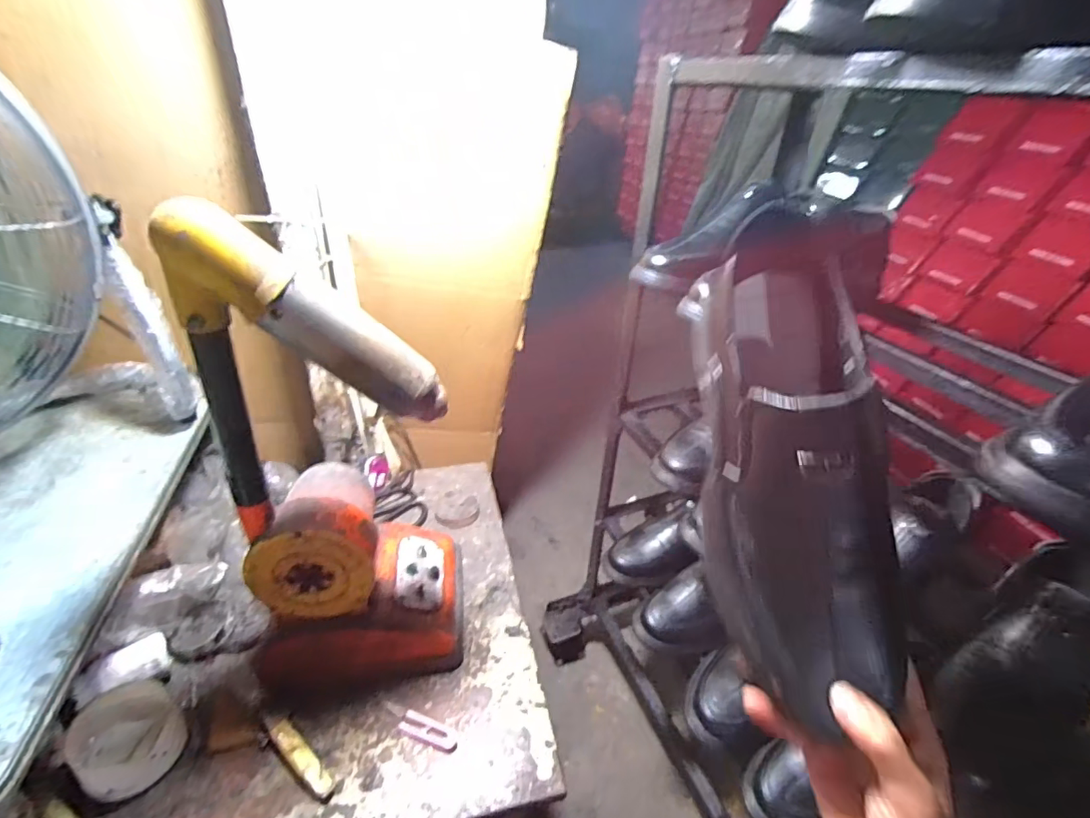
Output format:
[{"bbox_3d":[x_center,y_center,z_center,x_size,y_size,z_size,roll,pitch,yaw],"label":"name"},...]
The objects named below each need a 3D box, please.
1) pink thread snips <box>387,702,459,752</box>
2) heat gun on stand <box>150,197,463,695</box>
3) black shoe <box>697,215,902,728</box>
[{"bbox_3d":[-0.142,0.364,0.583,0.095,0.004,0.027,13,34,17],"label":"pink thread snips"},{"bbox_3d":[-0.215,0.066,0.555,0.218,0.514,0.203,-2,33,-7],"label":"heat gun on stand"},{"bbox_3d":[0.153,0.042,0.288,0.089,0.097,0.248,1,77,-2],"label":"black shoe"}]

